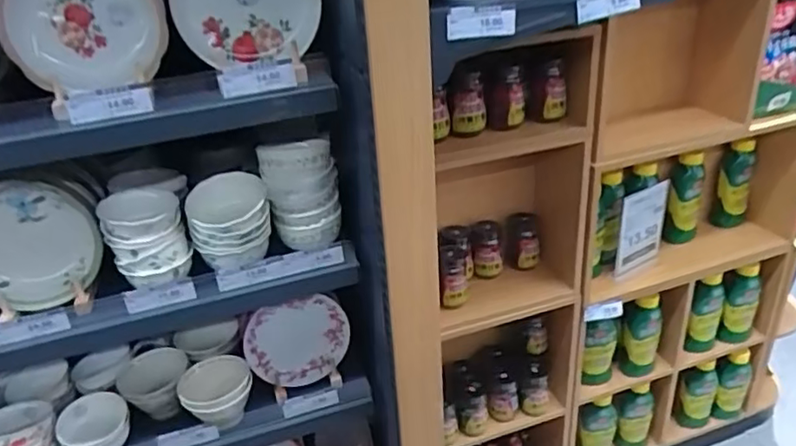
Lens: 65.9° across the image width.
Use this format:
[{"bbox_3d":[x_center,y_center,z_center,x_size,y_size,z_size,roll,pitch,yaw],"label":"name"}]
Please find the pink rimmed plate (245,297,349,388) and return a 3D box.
[{"bbox_3d":[-0.198,0.233,1.216,0.200,0.166,0.042,-18,15,-9],"label":"pink rimmed plate"}]

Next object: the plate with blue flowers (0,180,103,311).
[{"bbox_3d":[-0.584,0.031,0.961,0.209,0.206,0.026,21,9,-19],"label":"plate with blue flowers"}]

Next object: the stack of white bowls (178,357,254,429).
[{"bbox_3d":[-0.335,0.315,1.153,0.120,0.076,0.116,-8,30,-4],"label":"stack of white bowls"}]

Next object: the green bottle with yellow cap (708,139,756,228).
[{"bbox_3d":[0.899,-0.101,1.643,0.079,0.257,0.085,12,34,27],"label":"green bottle with yellow cap"}]

